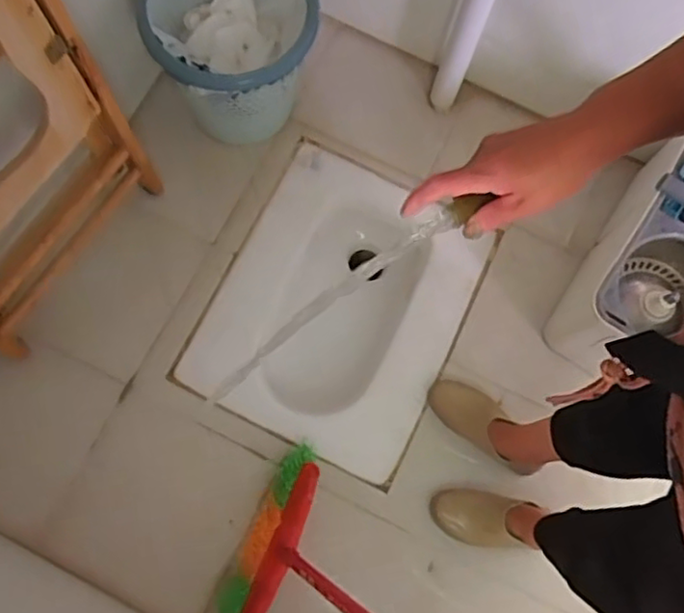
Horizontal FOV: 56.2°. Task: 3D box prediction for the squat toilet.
[{"bbox_3d":[0.000,0.013,1.244,0.418,0.184,0.526,24,72,9],"label":"squat toilet"}]

